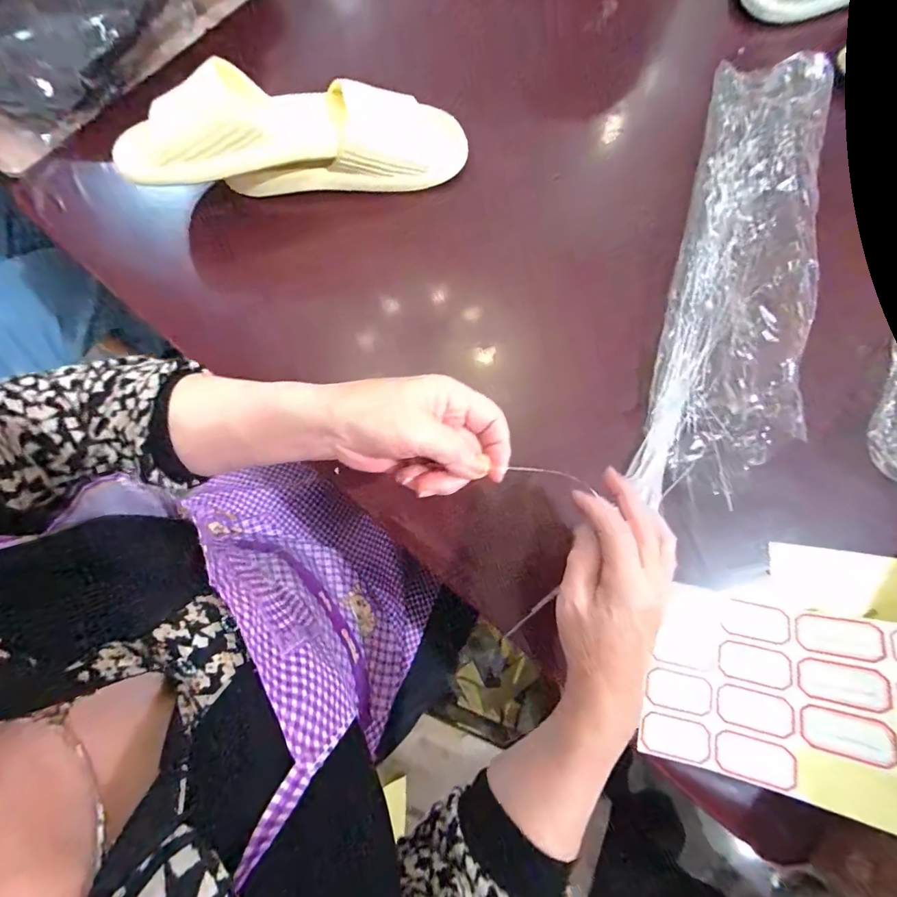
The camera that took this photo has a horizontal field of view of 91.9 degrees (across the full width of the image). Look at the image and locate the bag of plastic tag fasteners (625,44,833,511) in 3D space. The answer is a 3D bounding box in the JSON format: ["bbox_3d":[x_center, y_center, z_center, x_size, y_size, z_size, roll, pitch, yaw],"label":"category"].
[{"bbox_3d":[0.297,-0.188,0.426,0.120,0.048,0.504,15,78,14],"label":"bag of plastic tag fasteners"}]

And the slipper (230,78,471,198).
[{"bbox_3d":[-0.104,-0.324,0.456,0.236,0.047,0.090,-7,78,-3],"label":"slipper"}]

